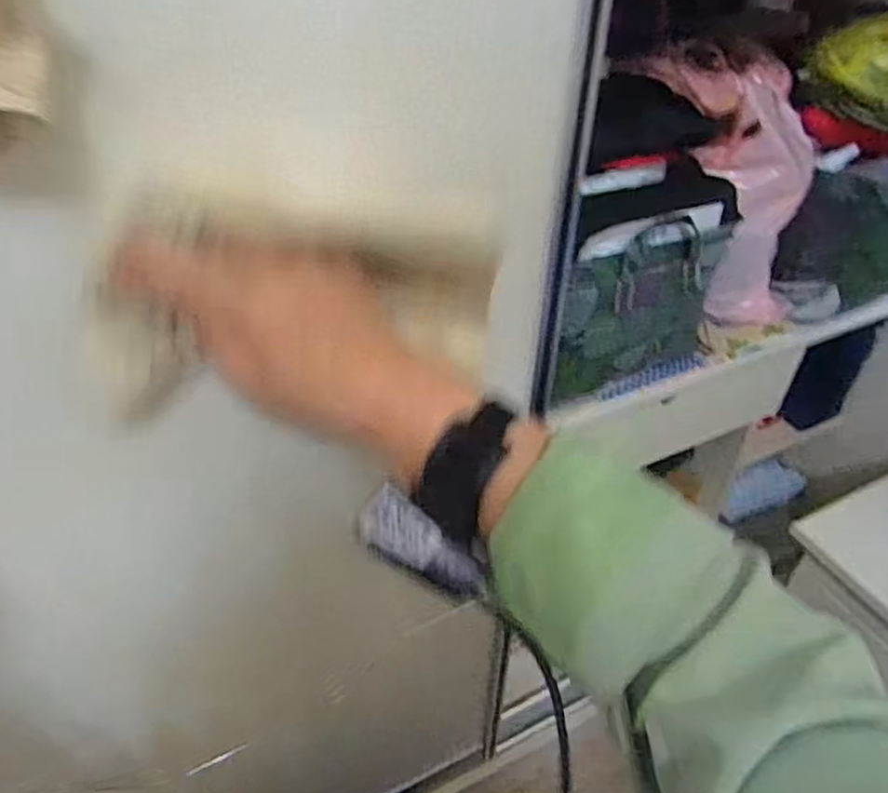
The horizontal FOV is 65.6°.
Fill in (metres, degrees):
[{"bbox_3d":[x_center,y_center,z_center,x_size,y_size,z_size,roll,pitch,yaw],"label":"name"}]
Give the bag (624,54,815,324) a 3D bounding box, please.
[{"bbox_3d":[0.382,-0.253,0.829,0.163,0.325,0.158,-4,8,-6],"label":"bag"}]

